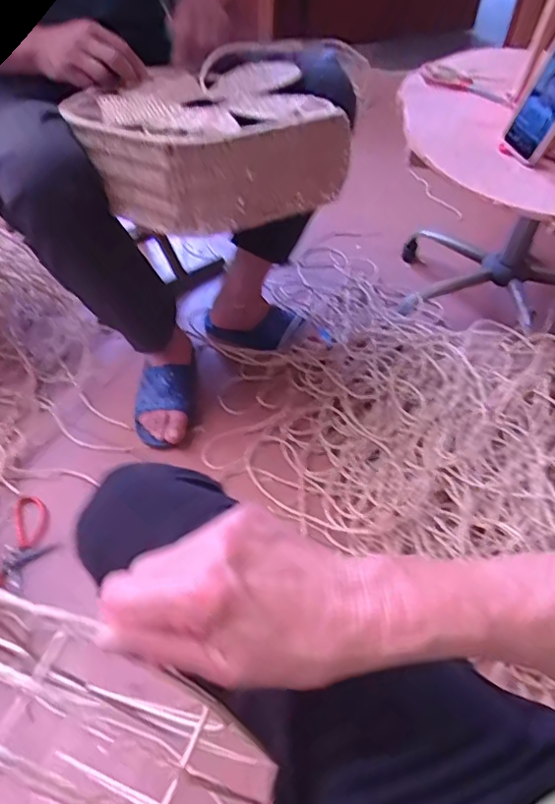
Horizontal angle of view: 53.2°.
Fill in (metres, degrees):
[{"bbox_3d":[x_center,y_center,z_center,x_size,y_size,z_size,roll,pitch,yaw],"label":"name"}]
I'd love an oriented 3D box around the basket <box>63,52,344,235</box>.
[{"bbox_3d":[-0.095,-0.357,0.737,0.323,0.108,0.290,-15,53,-13],"label":"basket"}]

